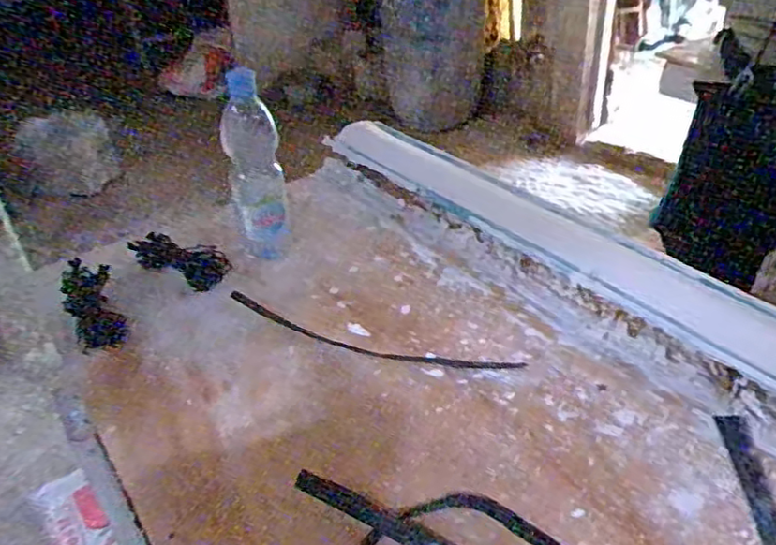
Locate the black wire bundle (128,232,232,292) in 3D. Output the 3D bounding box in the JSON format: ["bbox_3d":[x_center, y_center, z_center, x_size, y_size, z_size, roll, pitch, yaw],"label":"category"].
[{"bbox_3d":[-0.273,-0.017,0.828,0.129,0.044,0.058,18,36,0],"label":"black wire bundle"}]

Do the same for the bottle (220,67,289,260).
[{"bbox_3d":[-0.161,-0.118,0.786,0.062,0.264,0.056,-10,35,-10],"label":"bottle"}]

